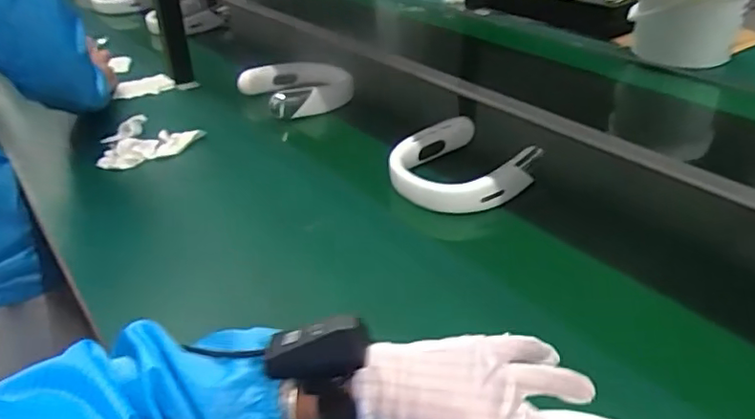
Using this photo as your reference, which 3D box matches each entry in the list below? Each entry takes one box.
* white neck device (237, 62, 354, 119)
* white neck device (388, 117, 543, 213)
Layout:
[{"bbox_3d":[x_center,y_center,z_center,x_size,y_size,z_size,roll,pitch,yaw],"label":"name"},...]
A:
[{"bbox_3d":[-0.164,-0.242,1.189,0.168,0.071,0.183,-18,38,-29],"label":"white neck device"},{"bbox_3d":[0.122,-0.061,0.877,0.181,0.061,0.181,-24,41,-35],"label":"white neck device"}]

